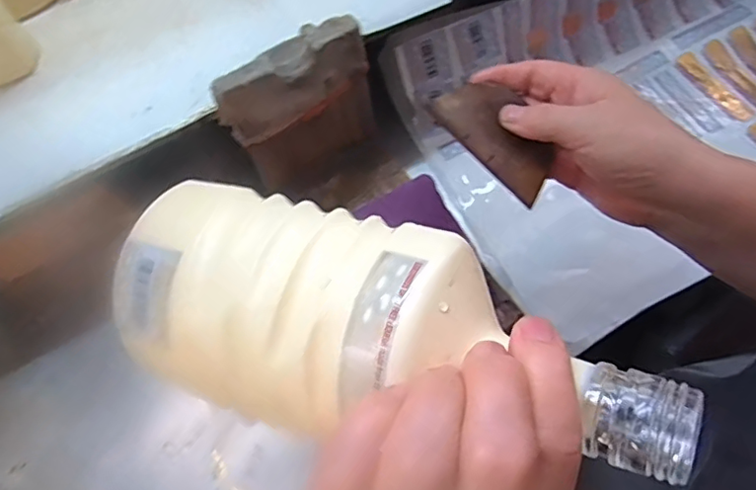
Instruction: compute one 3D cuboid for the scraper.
[{"bbox_3d":[0.078,-0.070,0.353,0.085,0.005,0.045,45,78,4],"label":"scraper"}]

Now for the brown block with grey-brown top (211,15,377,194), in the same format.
[{"bbox_3d":[-0.061,-0.112,0.463,0.122,0.129,0.031,-31,66,-12],"label":"brown block with grey-brown top"}]

